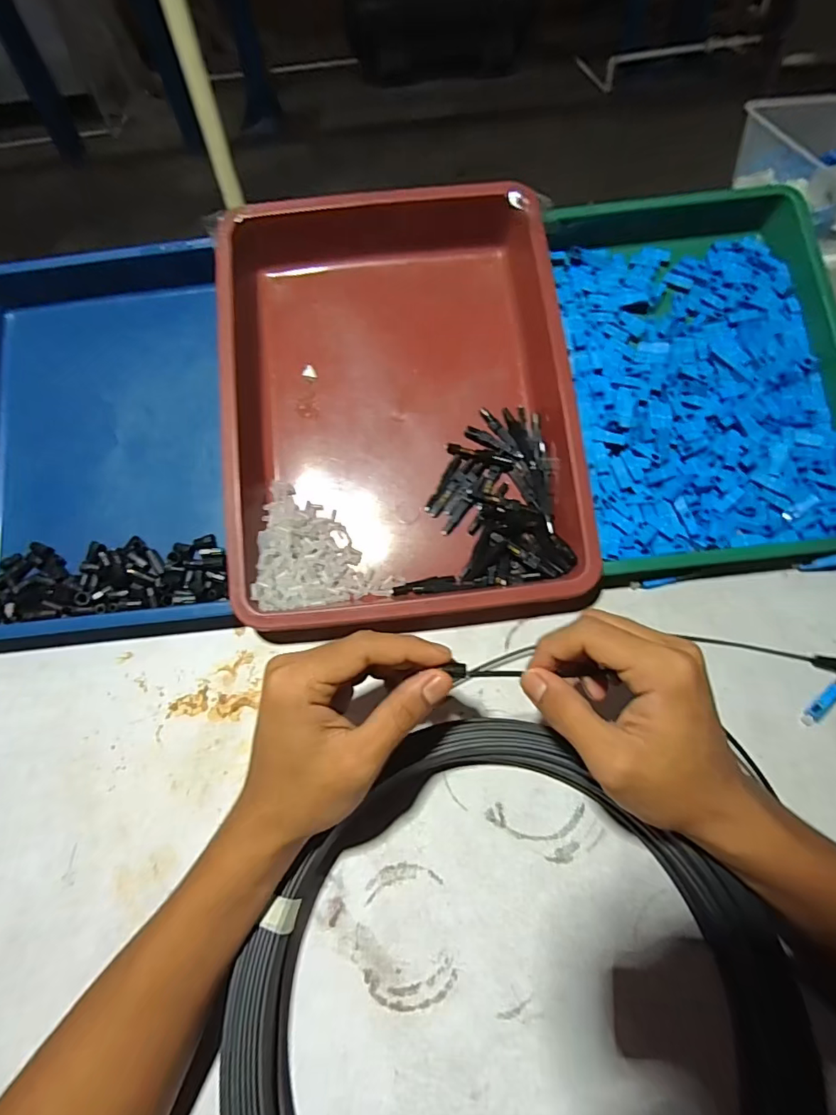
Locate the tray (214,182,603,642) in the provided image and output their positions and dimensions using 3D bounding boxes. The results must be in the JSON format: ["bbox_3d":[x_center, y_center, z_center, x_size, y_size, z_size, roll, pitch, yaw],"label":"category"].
[{"bbox_3d":[-0.015,-0.127,0.416,0.268,0.068,0.361,-6,77,1],"label":"tray"}]

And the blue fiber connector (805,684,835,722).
[{"bbox_3d":[0.266,0.095,0.333,0.027,0.007,0.010,-49,62,3],"label":"blue fiber connector"}]

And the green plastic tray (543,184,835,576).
[{"bbox_3d":[0.233,-0.157,0.414,0.215,0.037,0.329,-6,76,3],"label":"green plastic tray"}]

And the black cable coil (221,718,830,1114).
[{"bbox_3d":[0.042,0.218,0.241,0.241,0.051,0.243,-2,54,2],"label":"black cable coil"}]

